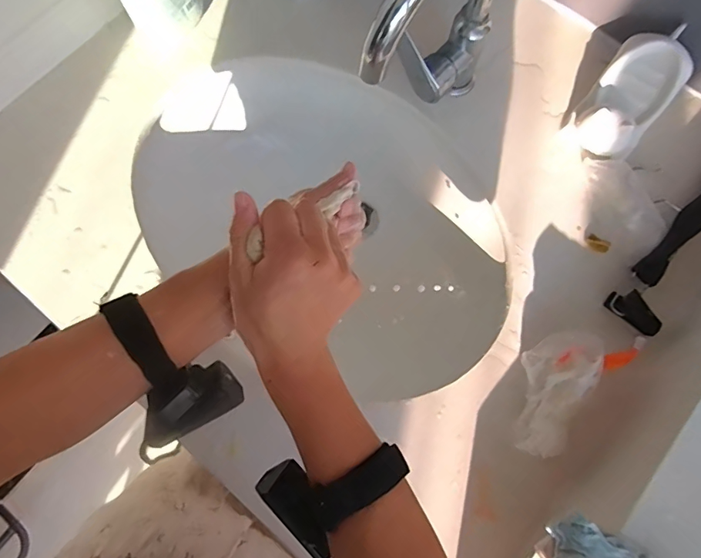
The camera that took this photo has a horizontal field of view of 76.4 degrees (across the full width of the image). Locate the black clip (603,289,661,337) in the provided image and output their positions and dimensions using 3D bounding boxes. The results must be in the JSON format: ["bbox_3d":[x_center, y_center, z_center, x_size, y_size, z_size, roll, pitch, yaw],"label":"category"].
[{"bbox_3d":[0.301,0.036,0.468,0.056,0.025,0.022,43,79,10],"label":"black clip"}]

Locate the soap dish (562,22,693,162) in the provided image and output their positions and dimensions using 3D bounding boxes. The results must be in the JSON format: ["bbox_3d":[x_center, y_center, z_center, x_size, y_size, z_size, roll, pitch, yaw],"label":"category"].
[{"bbox_3d":[0.320,-0.214,0.506,0.083,0.043,0.164,37,92,9],"label":"soap dish"}]

